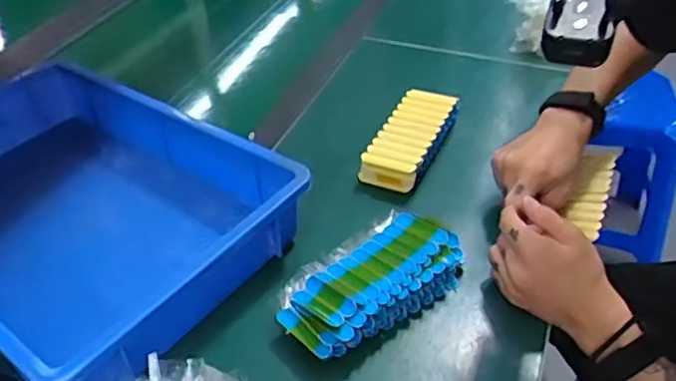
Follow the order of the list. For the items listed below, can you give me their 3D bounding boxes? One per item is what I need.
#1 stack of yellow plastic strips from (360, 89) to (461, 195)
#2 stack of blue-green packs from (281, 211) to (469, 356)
[{"bbox_3d":[0.087,-0.066,0.743,0.066,0.024,0.172,15,42,20],"label":"stack of yellow plastic strips"},{"bbox_3d":[0.029,0.079,0.573,0.181,0.044,0.096,-28,46,-28],"label":"stack of blue-green packs"}]

